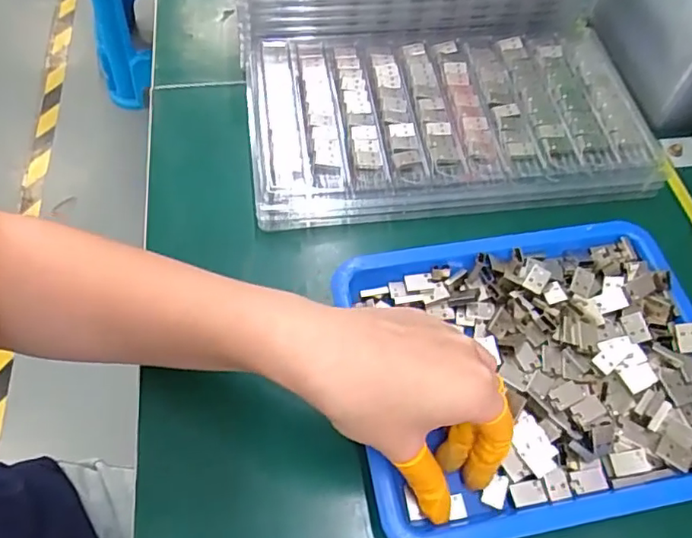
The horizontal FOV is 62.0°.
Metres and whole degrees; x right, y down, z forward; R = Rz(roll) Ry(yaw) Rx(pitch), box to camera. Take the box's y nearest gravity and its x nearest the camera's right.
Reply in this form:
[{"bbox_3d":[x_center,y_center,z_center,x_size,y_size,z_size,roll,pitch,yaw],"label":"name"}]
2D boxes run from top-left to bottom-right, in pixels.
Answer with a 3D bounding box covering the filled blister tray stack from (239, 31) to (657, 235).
[{"bbox_3d":[0.074,-0.120,0.443,0.287,0.029,0.166,-6,61,-4],"label":"filled blister tray stack"}]

